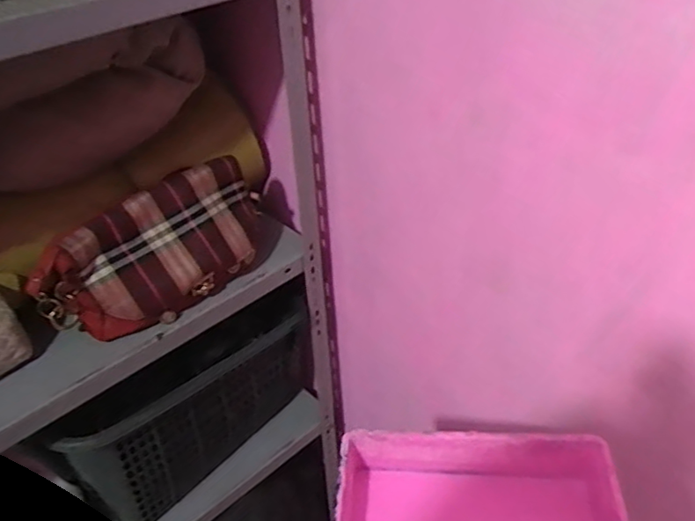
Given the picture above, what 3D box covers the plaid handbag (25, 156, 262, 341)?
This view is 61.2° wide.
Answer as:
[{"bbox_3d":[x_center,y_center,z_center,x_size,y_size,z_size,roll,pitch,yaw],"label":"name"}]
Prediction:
[{"bbox_3d":[-0.259,-0.024,0.885,0.315,0.154,0.101,-30,46,-31],"label":"plaid handbag"}]

